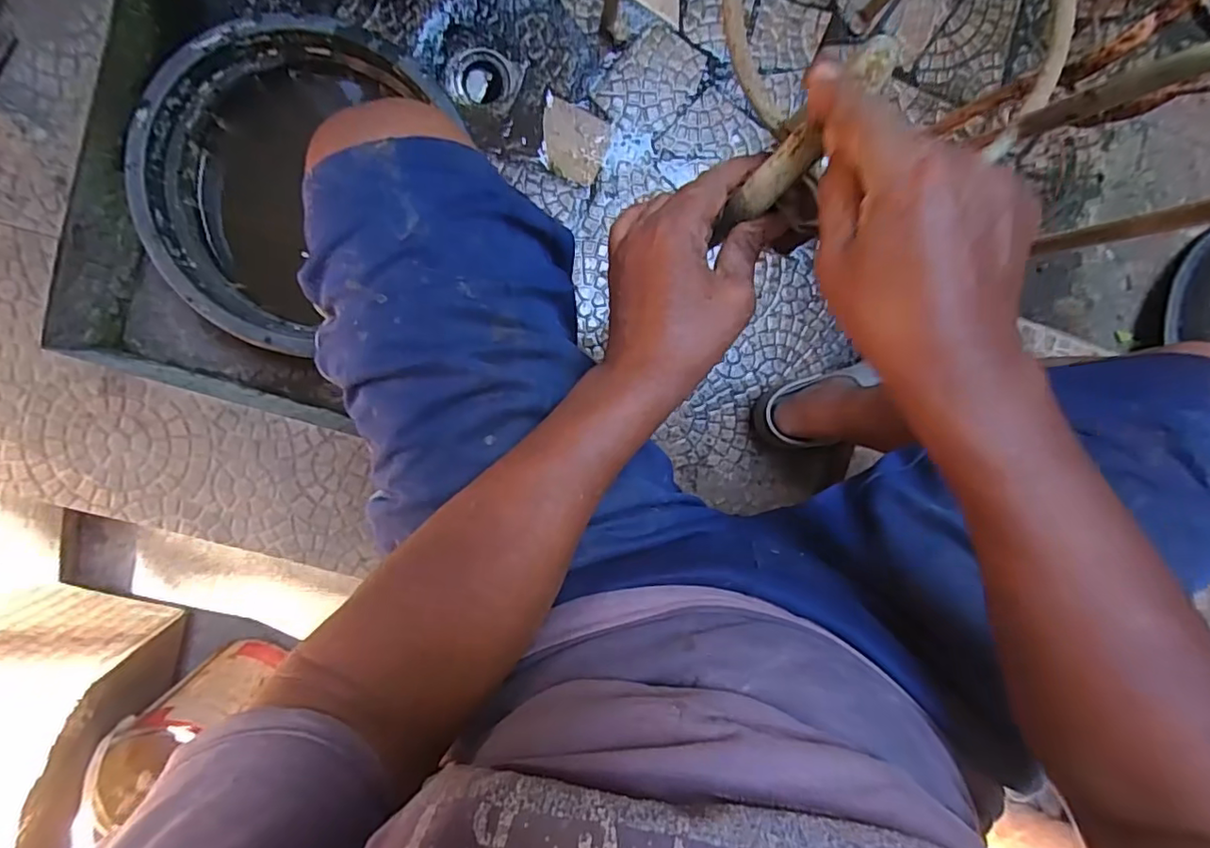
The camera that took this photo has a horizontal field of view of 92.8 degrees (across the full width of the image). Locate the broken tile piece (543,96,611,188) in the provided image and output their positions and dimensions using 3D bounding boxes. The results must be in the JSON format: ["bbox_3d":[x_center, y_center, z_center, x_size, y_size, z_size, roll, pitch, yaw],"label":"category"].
[{"bbox_3d":[-0.047,-0.407,0.835,0.097,0.004,0.098,18,94,-6],"label":"broken tile piece"}]

